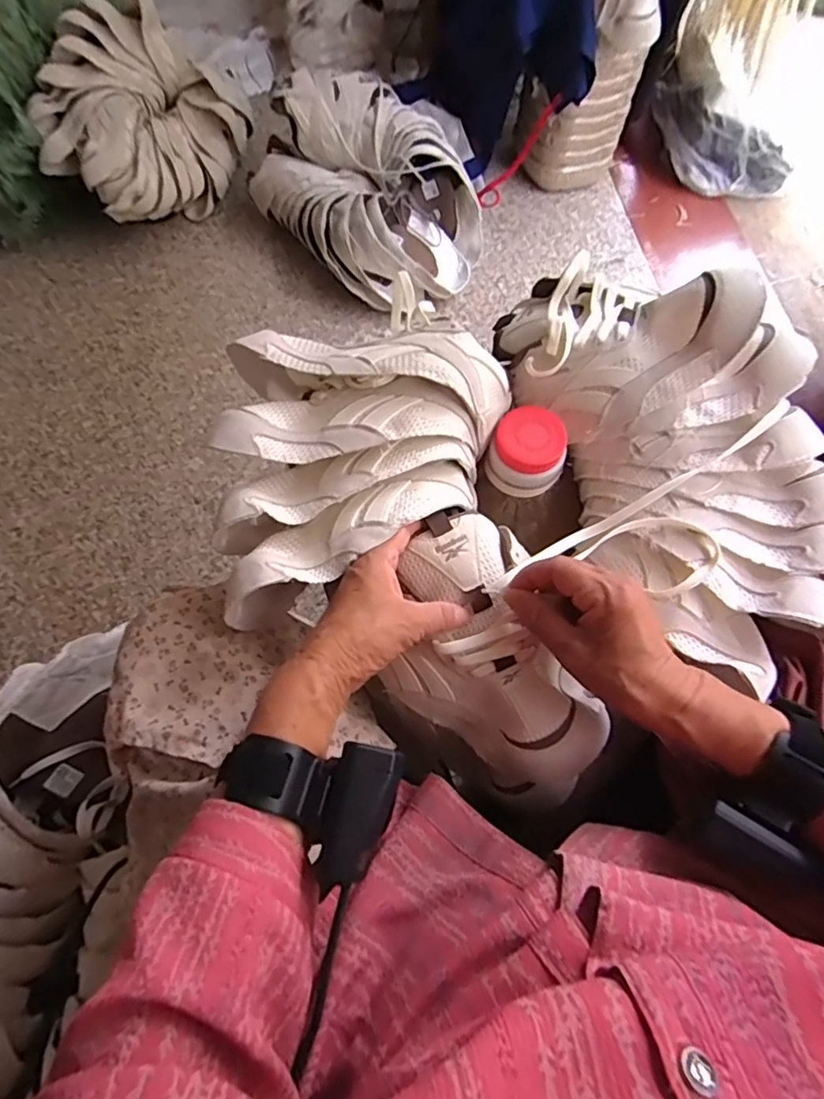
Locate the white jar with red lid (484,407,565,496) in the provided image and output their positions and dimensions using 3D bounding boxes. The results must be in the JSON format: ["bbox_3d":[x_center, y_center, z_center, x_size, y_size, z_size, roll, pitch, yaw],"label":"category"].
[{"bbox_3d":[0.098,-0.080,0.473,0.062,0.048,0.062,0,67,0],"label":"white jar with red lid"}]

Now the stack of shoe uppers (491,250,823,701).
[{"bbox_3d":[0.209,-0.096,0.433,0.185,0.102,0.364,-25,69,-11],"label":"stack of shoe uppers"}]

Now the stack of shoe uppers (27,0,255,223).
[{"bbox_3d":[-0.473,-0.791,1.058,0.249,0.251,0.403,30,70,12],"label":"stack of shoe uppers"}]

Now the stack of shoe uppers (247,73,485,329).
[{"bbox_3d":[-0.071,-0.644,1.023,0.407,0.207,0.303,37,72,15],"label":"stack of shoe uppers"}]

